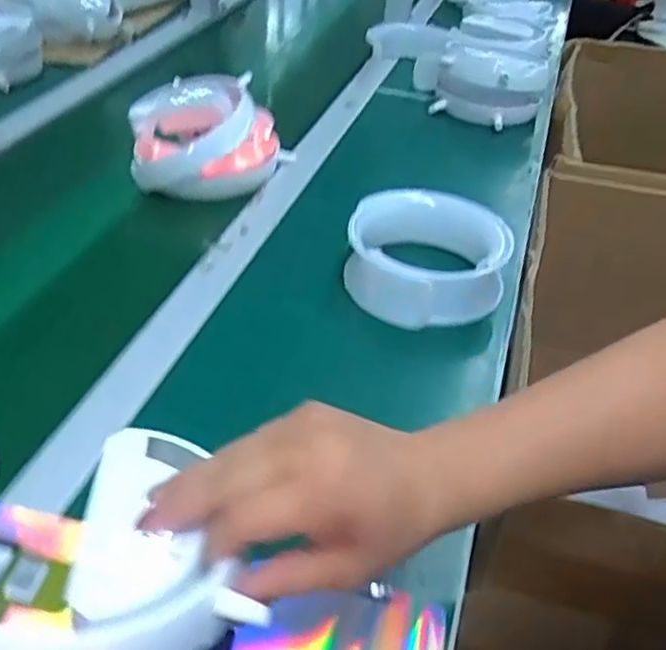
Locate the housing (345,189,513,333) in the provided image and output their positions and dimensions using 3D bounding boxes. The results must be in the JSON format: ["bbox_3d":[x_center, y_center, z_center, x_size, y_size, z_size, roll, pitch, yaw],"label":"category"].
[{"bbox_3d":[0.086,-0.063,0.672,0.139,0.064,0.135,4,39,-4],"label":"housing"}]

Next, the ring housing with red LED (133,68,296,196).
[{"bbox_3d":[-0.141,-0.222,0.838,0.171,0.085,0.173,-3,39,-9],"label":"ring housing with red LED"}]

